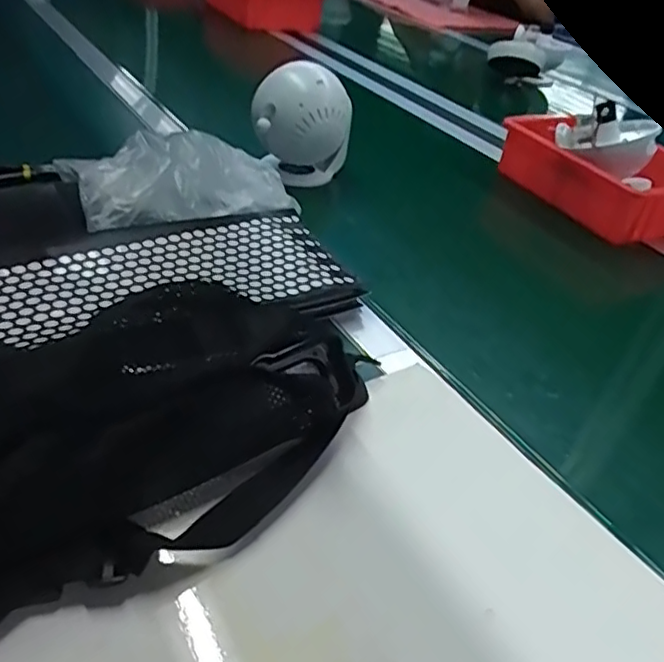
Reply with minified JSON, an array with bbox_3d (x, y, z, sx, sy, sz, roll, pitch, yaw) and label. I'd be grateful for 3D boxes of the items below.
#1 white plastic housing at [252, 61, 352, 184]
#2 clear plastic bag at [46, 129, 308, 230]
[{"bbox_3d":[-0.036,-0.250,0.757,0.112,0.133,0.083,7,37,-2],"label":"white plastic housing"},{"bbox_3d":[-0.137,-0.143,0.597,0.205,0.063,0.101,-15,43,-28],"label":"clear plastic bag"}]

